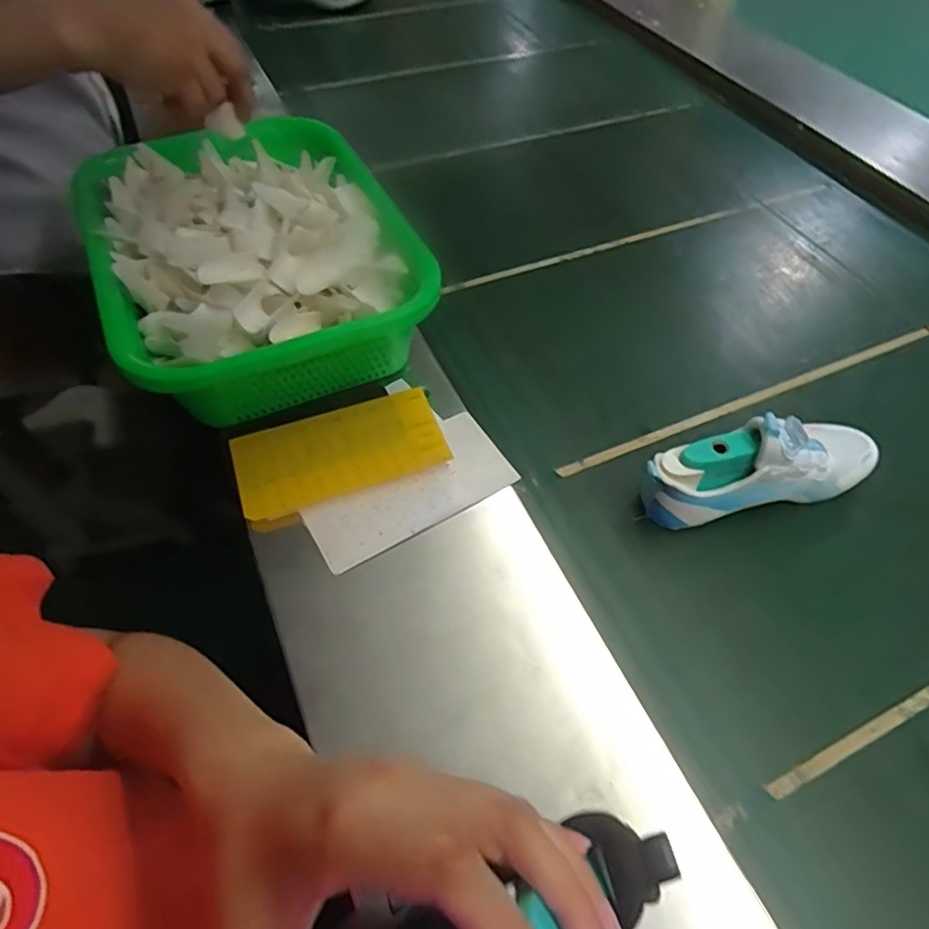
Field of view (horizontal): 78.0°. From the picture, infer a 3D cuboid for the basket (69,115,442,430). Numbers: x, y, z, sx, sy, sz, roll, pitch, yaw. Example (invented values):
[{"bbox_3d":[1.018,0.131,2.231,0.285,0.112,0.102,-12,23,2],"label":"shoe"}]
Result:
[{"bbox_3d":[-0.224,-0.209,0.622,0.283,0.132,0.391,-21,58,-17],"label":"basket"}]

